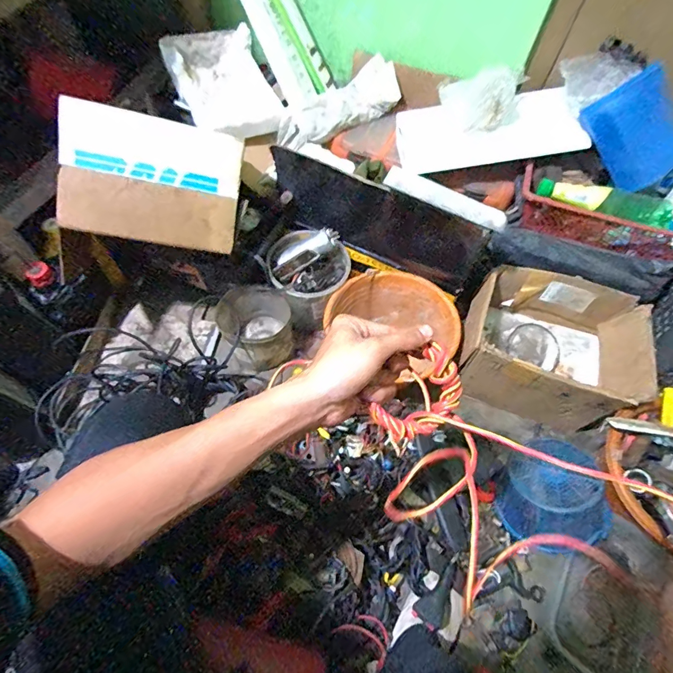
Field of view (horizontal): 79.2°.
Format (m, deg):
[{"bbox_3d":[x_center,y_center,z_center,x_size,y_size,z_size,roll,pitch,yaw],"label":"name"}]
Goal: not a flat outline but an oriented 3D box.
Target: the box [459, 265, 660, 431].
[{"bbox_3d":[0.414,0.020,0.816,0.305,0.166,0.231,17,63,7],"label":"box"}]

